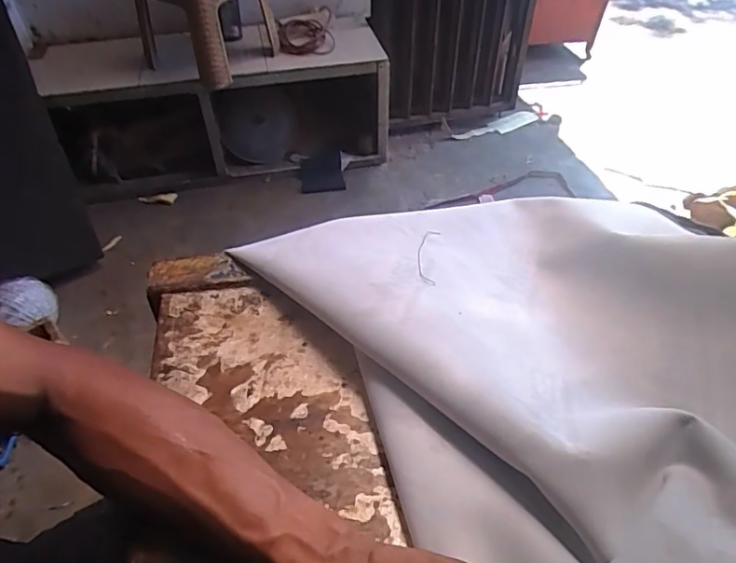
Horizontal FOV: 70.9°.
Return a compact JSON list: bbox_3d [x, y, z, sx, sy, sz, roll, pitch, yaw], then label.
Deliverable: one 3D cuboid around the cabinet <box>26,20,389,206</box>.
[{"bbox_3d":[-0.488,-0.574,1.752,1.078,0.441,0.291,-6,47,-5],"label":"cabinet"}]

